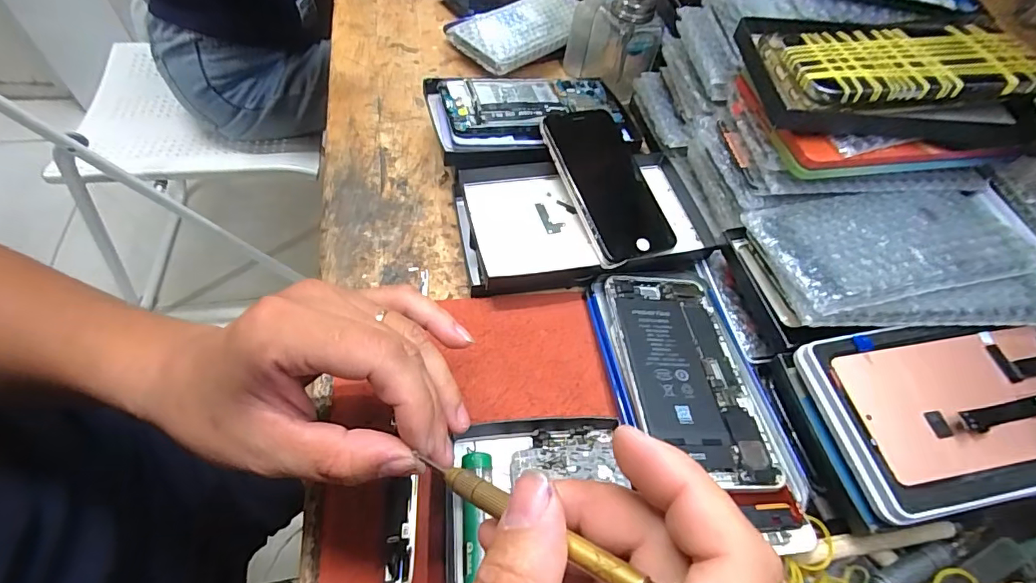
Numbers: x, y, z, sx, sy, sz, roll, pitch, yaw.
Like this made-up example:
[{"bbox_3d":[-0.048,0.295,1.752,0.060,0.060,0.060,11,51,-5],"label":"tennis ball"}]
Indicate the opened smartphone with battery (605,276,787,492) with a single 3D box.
[{"bbox_3d":[0.109,0.049,0.313,0.077,0.004,0.154,0,48,-10],"label":"opened smartphone with battery"}]

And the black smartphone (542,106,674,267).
[{"bbox_3d":[0.072,-0.085,0.383,0.072,0.014,0.138,-12,69,-24],"label":"black smartphone"}]

